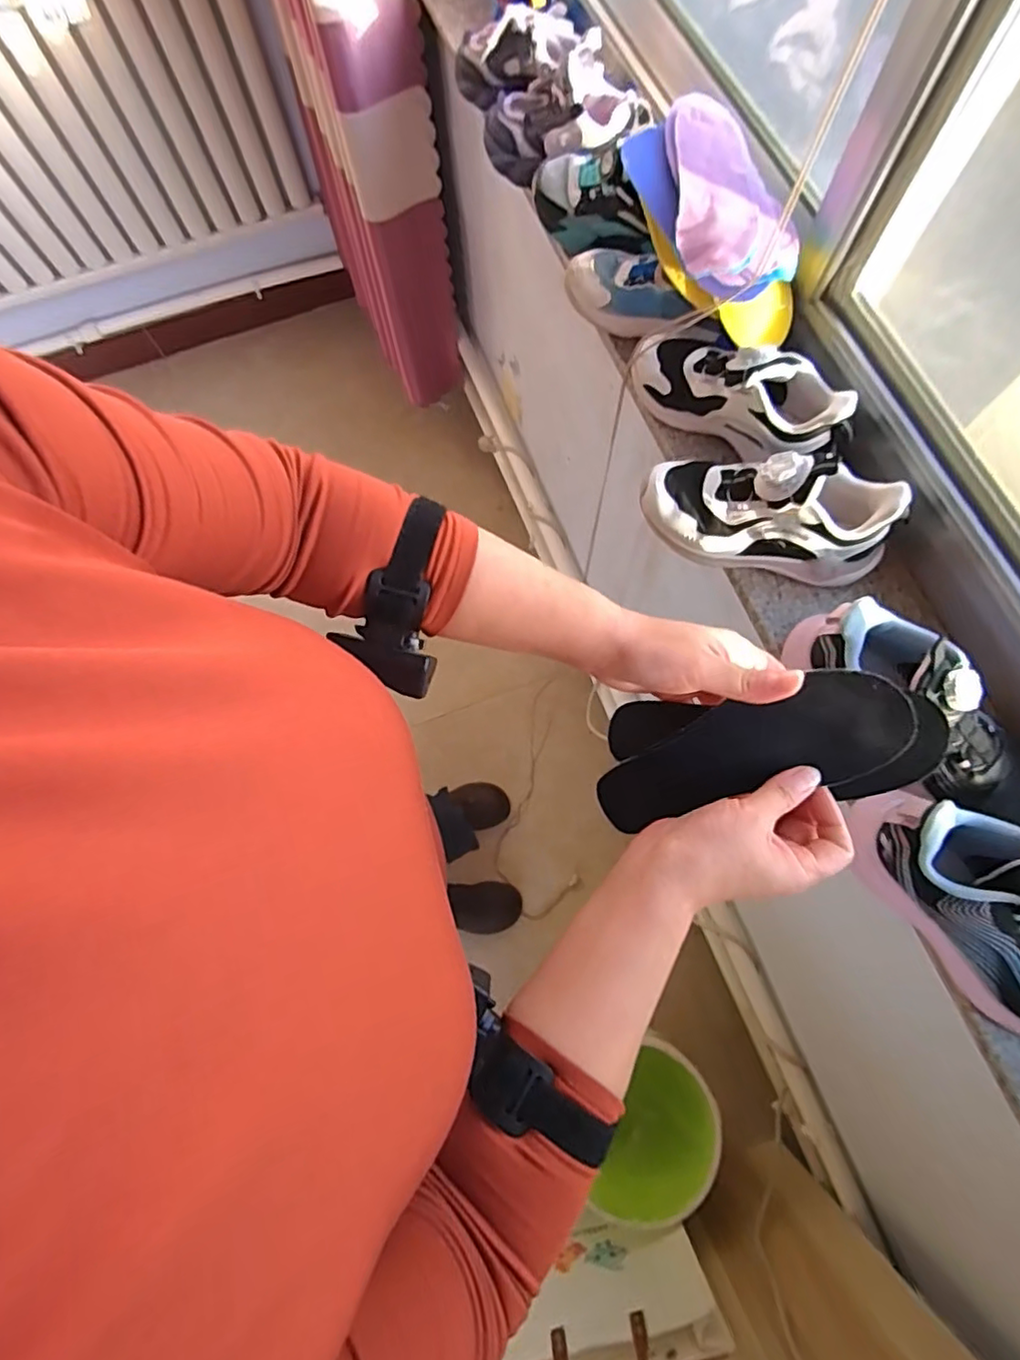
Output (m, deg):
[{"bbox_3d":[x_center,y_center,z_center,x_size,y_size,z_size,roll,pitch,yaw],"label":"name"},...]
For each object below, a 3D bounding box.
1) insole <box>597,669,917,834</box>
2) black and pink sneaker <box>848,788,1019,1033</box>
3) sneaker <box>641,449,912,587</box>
[{"bbox_3d":[0.148,0.049,0.391,0.192,0.012,0.062,-23,72,22],"label":"insole"},{"bbox_3d":[0.336,0.163,0.402,0.081,0.093,0.215,-41,76,-9],"label":"black and pink sneaker"},{"bbox_3d":[0.213,-0.147,0.500,0.201,0.086,0.078,19,75,7],"label":"sneaker"}]

